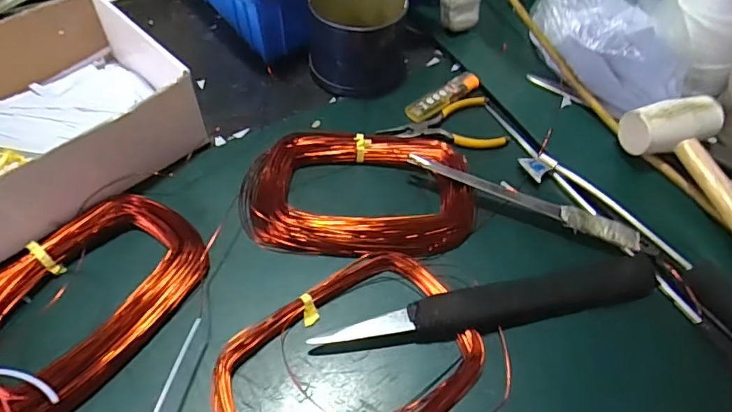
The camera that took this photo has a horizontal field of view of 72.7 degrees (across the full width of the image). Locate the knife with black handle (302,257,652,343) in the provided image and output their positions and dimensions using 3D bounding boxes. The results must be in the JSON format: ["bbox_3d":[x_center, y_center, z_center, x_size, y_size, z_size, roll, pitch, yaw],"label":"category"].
[{"bbox_3d":[0.097,0.074,0.364,0.259,0.017,0.029,-9,56,-10],"label":"knife with black handle"}]

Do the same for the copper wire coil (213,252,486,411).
[{"bbox_3d":[-0.010,0.108,0.339,0.178,0.016,0.122,-32,63,-23],"label":"copper wire coil"}]

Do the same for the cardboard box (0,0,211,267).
[{"bbox_3d":[-0.283,-0.068,0.416,0.196,0.070,0.254,39,61,22],"label":"cardboard box"}]

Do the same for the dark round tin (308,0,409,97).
[{"bbox_3d":[-0.005,-0.172,0.508,0.109,0.071,0.093,1,55,-3],"label":"dark round tin"}]

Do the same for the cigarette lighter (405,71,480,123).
[{"bbox_3d":[0.077,-0.110,0.498,0.085,0.011,0.023,-33,63,-24],"label":"cigarette lighter"}]

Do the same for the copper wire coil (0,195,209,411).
[{"bbox_3d":[-0.203,0.065,0.351,0.118,0.023,0.170,26,57,14],"label":"copper wire coil"}]

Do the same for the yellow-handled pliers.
[{"bbox_3d":[0.072,-0.079,0.481,0.116,0.008,0.062,-4,55,-7],"label":"yellow-handled pliers"}]

